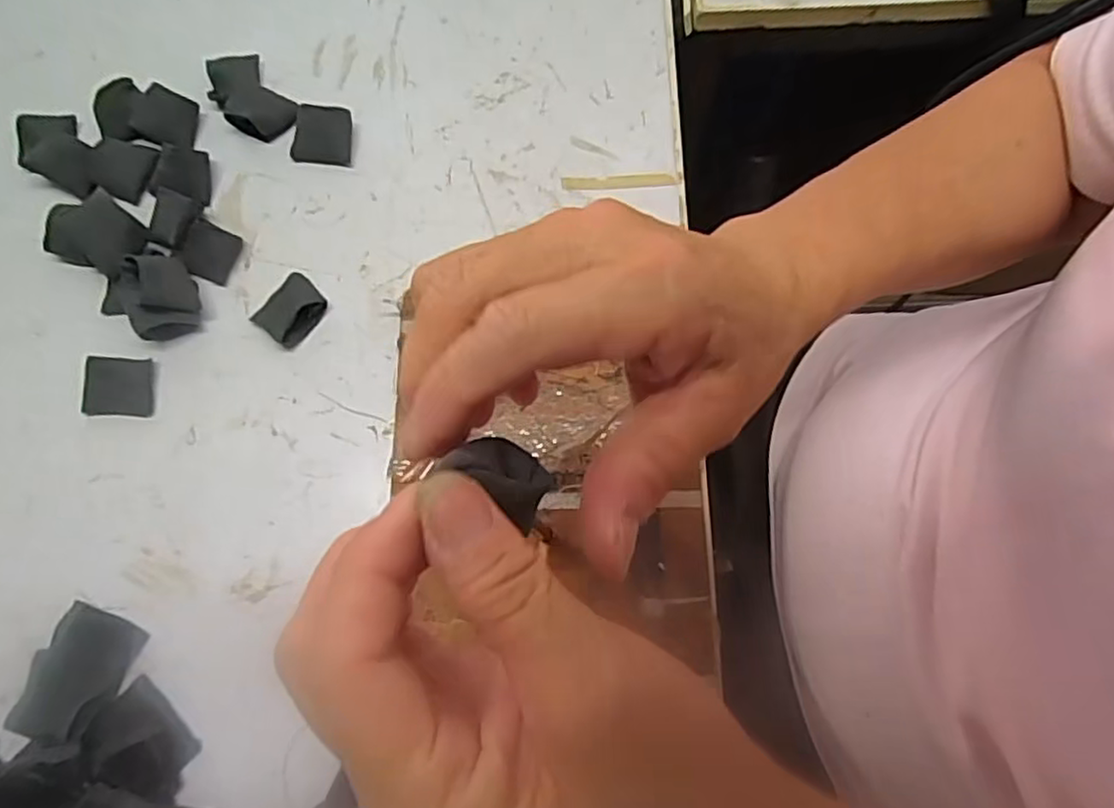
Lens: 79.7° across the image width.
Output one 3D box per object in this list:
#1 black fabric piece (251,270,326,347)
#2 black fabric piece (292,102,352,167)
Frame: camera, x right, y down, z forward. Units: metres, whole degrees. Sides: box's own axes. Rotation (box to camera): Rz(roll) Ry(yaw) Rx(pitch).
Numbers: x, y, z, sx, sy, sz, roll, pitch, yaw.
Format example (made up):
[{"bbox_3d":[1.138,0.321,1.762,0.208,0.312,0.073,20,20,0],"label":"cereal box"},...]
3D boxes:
[{"bbox_3d":[-0.169,-0.061,0.423,0.037,0.018,0.043,34,78,11],"label":"black fabric piece"},{"bbox_3d":[-0.160,-0.183,0.454,0.041,0.022,0.032,8,75,4],"label":"black fabric piece"}]

